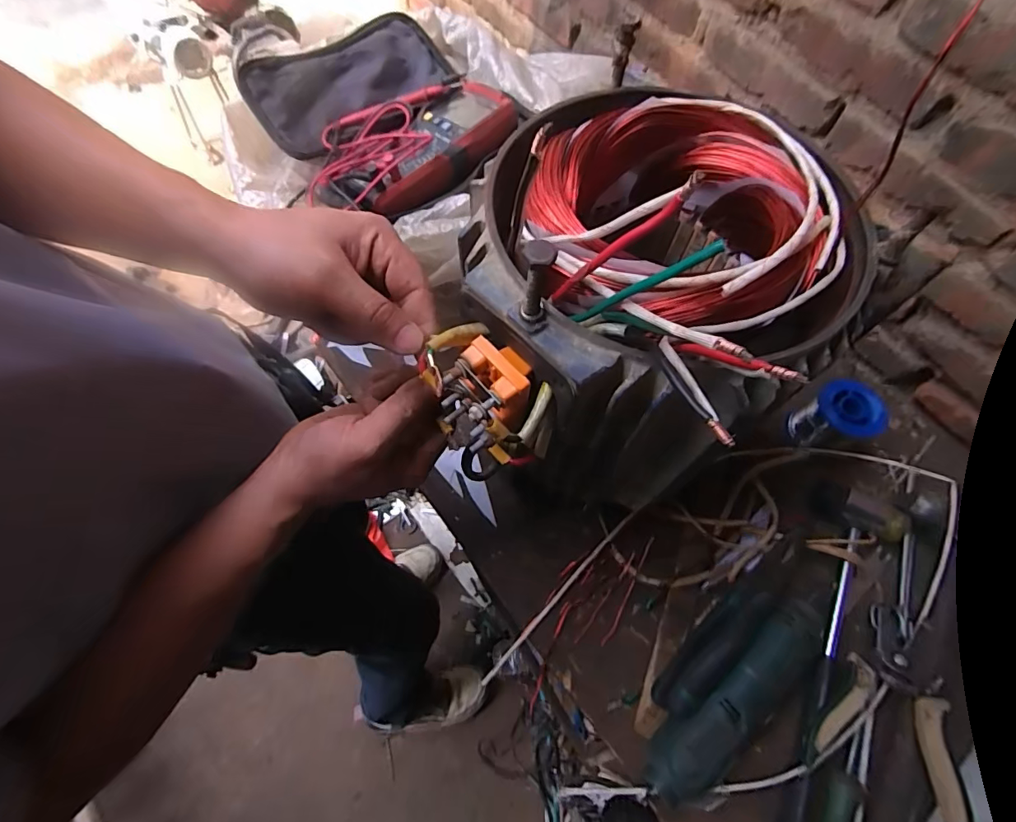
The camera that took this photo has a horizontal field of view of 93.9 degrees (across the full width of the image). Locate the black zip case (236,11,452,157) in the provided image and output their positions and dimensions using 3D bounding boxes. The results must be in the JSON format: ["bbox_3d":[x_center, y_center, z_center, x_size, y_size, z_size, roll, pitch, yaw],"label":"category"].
[{"bbox_3d":[-0.171,-0.369,0.532,0.239,0.046,0.109,-38,72,-18],"label":"black zip case"}]

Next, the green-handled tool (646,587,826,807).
[{"bbox_3d":[0.174,0.212,0.373,0.185,0.035,0.080,-33,70,-16],"label":"green-handled tool"}]

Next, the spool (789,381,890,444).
[{"bbox_3d":[0.328,0.011,0.482,0.072,0.063,0.061,-23,68,-12],"label":"spool"}]

